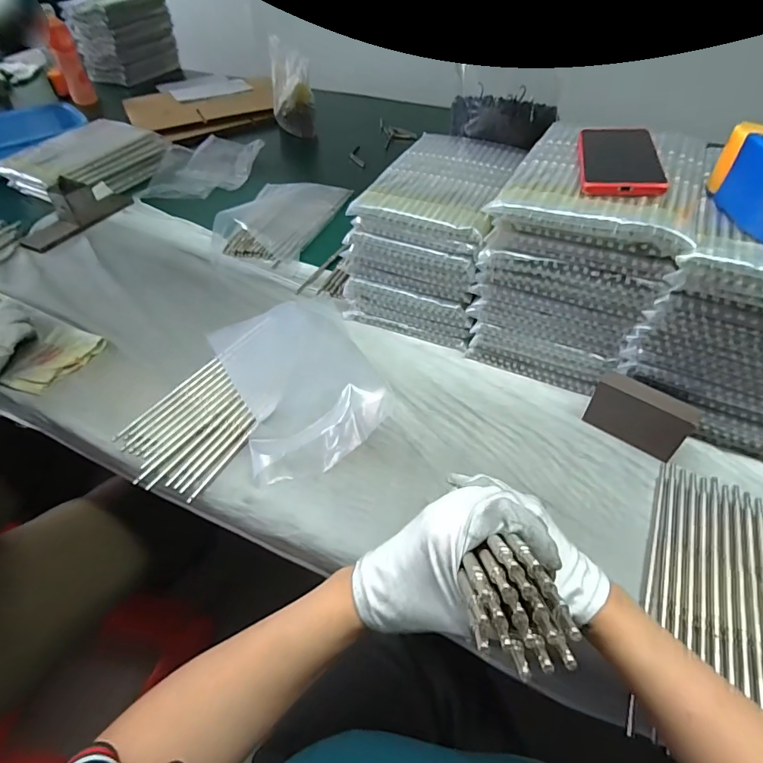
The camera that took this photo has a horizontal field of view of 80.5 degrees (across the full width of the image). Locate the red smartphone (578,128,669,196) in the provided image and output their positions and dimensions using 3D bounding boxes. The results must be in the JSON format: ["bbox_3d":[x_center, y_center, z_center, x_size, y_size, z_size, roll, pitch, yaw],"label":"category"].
[{"bbox_3d":[0.255,-0.242,0.484,0.077,0.015,0.166,11,48,9],"label":"red smartphone"}]

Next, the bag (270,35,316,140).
[{"bbox_3d":[-0.215,-0.696,1.095,0.097,0.186,0.071,-8,48,-8],"label":"bag"}]

